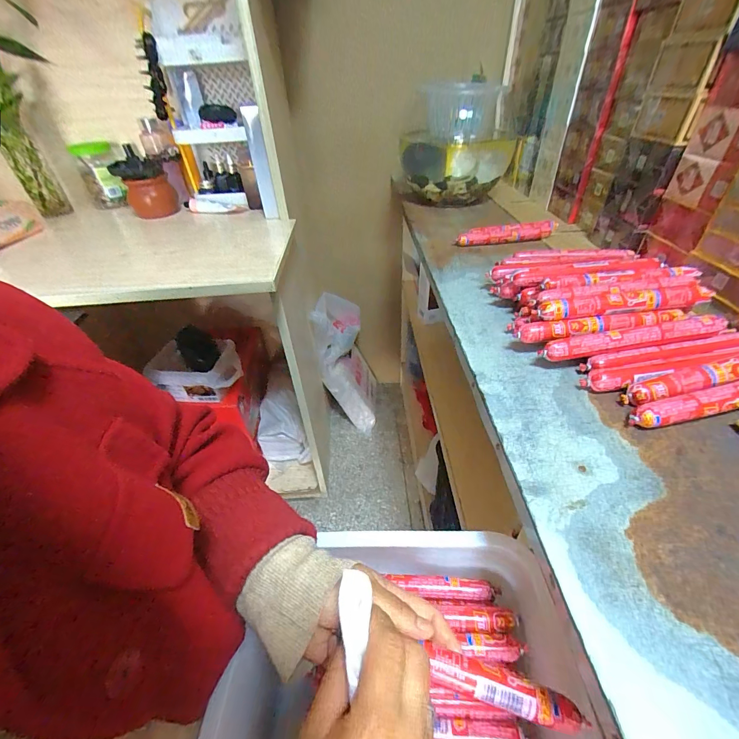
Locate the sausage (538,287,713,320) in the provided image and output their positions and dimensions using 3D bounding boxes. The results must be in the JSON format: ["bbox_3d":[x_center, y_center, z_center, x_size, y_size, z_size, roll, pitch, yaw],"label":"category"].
[{"bbox_3d":[0.245,-0.064,0.335,0.159,0.015,0.021,-5,41,-2],"label":"sausage"}]

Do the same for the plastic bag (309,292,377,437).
[{"bbox_3d":[-0.071,-0.026,1.189,0.163,0.497,0.219,-2,41,1],"label":"plastic bag"}]

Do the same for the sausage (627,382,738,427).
[{"bbox_3d":[0.285,0.025,0.279,0.162,0.022,0.019,-9,40,-6],"label":"sausage"}]

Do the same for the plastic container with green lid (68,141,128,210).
[{"bbox_3d":[-0.643,-0.462,0.838,0.082,0.129,0.079,-27,46,-25],"label":"plastic container with green lid"}]

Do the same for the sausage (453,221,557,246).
[{"bbox_3d":[0.234,-0.228,0.586,0.180,0.027,0.024,-8,40,-6],"label":"sausage"}]

